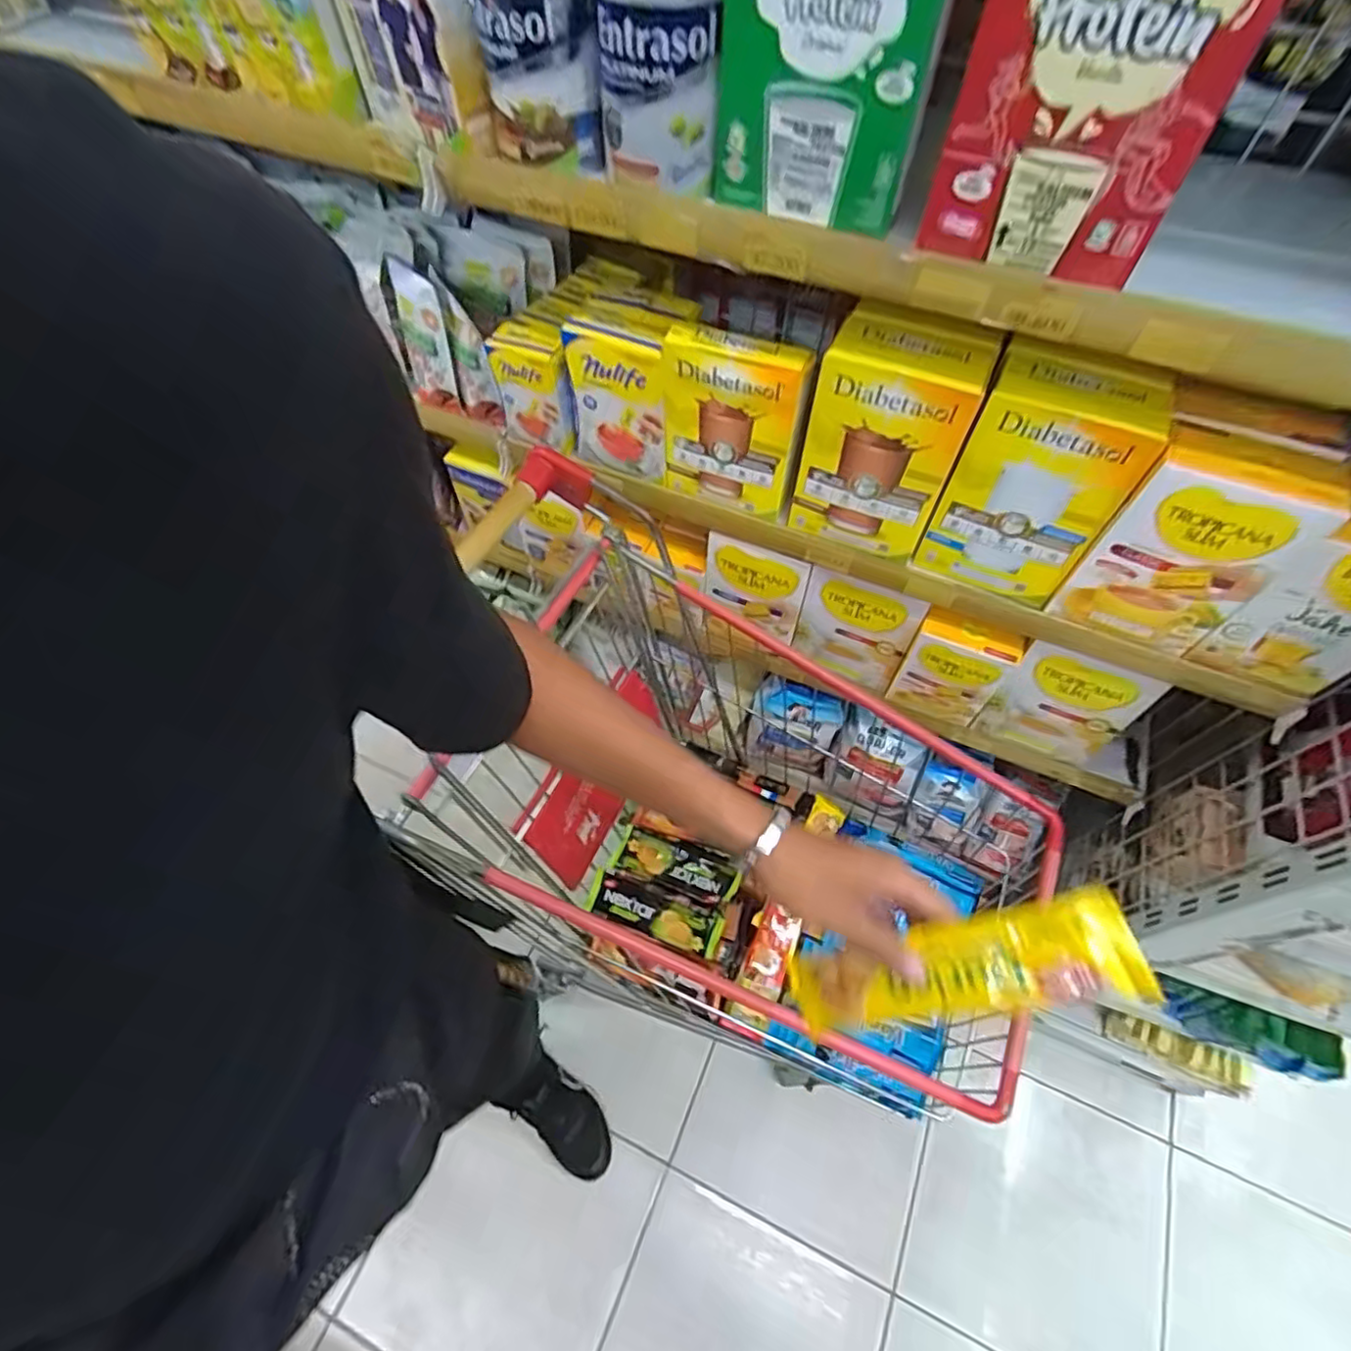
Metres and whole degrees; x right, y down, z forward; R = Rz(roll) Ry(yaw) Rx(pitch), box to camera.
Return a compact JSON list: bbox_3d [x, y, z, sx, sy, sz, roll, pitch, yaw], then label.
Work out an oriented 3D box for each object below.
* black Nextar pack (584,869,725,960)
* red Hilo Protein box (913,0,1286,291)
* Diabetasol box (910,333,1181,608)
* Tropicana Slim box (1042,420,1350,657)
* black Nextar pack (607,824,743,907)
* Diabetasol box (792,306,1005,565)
[{"bbox_3d":[-0.029,0.311,0.851,0.178,0.024,0.058,19,59,11],"label":"black Nextar pack"},{"bbox_3d":[0.247,-0.353,0.382,0.139,0.192,0.062,23,60,13],"label":"red Hilo Protein box"},{"bbox_3d":[0.333,-0.181,0.614,0.135,0.207,0.080,23,60,13],"label":"Diabetasol box"},{"bbox_3d":[0.453,-0.115,0.582,0.133,0.187,0.073,25,60,14],"label":"Tropicana Slim box"},{"bbox_3d":[0.000,0.261,0.894,0.173,0.037,0.065,19,59,11],"label":"black Nextar pack"},{"bbox_3d":[0.202,-0.229,0.640,0.135,0.206,0.079,20,59,11],"label":"Diabetasol box"}]

